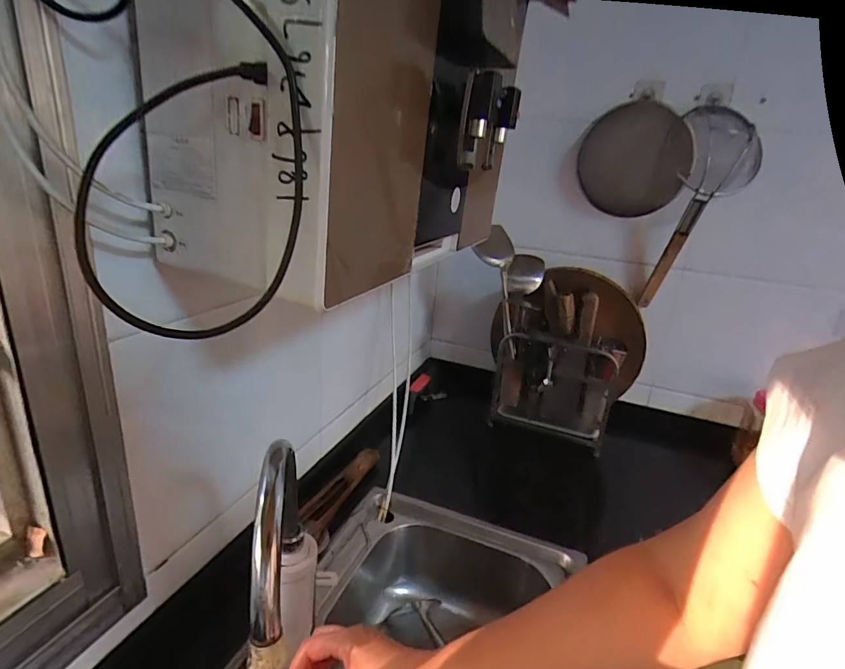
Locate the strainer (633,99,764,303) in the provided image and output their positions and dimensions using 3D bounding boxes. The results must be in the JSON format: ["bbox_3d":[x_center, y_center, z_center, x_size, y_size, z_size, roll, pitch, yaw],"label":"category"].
[{"bbox_3d":[0.581,-0.254,1.001,0.145,0.401,0.097,17,24,30],"label":"strainer"}]

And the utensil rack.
[{"bbox_3d":[0.287,0.120,1.062,0.256,0.228,0.061,11,21,16],"label":"utensil rack"}]

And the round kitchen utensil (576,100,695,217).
[{"bbox_3d":[0.459,-0.378,1.037,0.220,0.215,0.036,12,21,18],"label":"round kitchen utensil"}]

